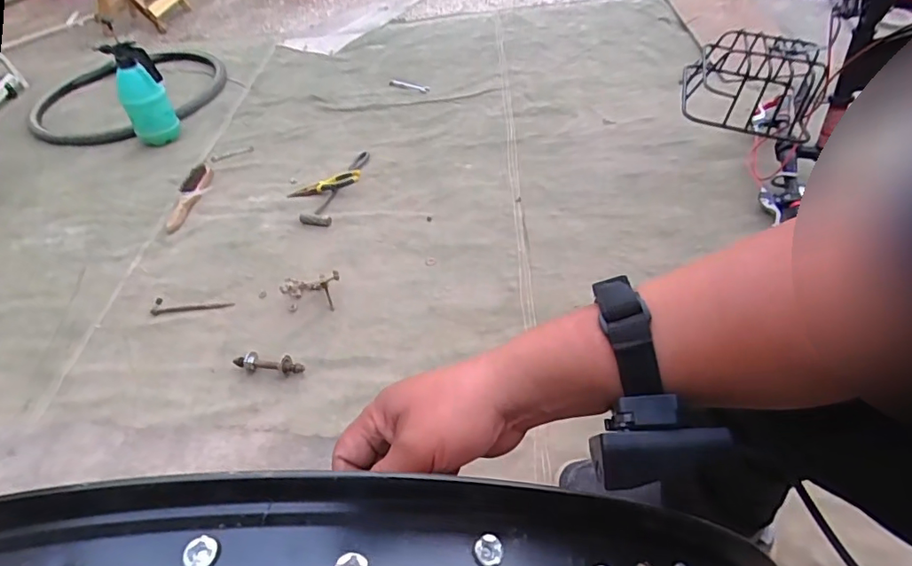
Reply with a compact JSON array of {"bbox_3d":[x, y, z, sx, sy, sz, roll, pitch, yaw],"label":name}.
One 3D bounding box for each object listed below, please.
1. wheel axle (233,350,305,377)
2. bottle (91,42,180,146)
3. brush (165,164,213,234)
[{"bbox_3d":[-0.335,0.144,0.917,0.132,0.034,0.035,6,46,12],"label":"wheel axle"},{"bbox_3d":[-0.897,-0.533,1.474,0.123,0.268,0.123,-35,52,-26],"label":"bottle"},{"bbox_3d":[-0.686,-0.225,1.331,0.055,0.033,0.266,-5,45,1],"label":"brush"}]

